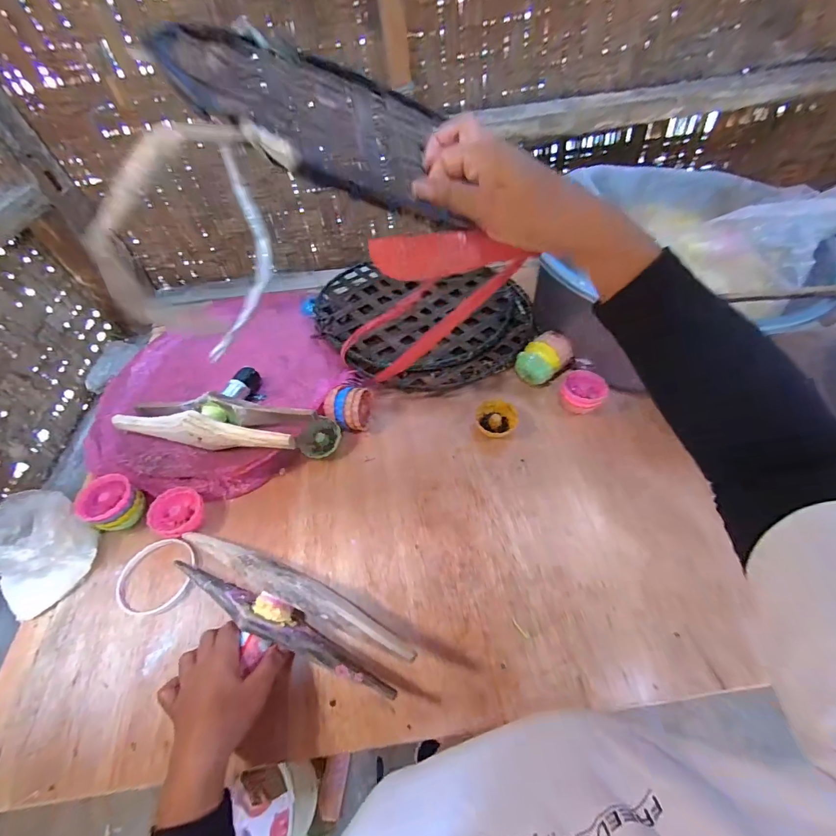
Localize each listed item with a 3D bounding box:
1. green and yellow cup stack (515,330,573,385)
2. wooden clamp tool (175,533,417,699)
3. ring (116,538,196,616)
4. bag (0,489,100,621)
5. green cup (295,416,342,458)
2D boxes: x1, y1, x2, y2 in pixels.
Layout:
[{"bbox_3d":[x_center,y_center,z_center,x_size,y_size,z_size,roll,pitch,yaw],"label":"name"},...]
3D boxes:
[{"bbox_3d":[0.200,-0.092,0.613,0.077,0.052,0.060,-37,55,-25],"label":"green and yellow cup stack"},{"bbox_3d":[-0.149,0.200,0.421,0.300,0.080,0.070,17,52,20],"label":"wooden clamp tool"},{"bbox_3d":[-0.331,0.196,0.483,0.100,0.015,0.090,7,56,13],"label":"ring"},{"bbox_3d":[-0.475,0.159,0.477,0.119,0.082,0.119,22,54,23],"label":"bag"},{"bbox_3d":[-0.144,0.031,0.569,0.055,0.036,0.055,-3,48,3],"label":"green cup"}]

